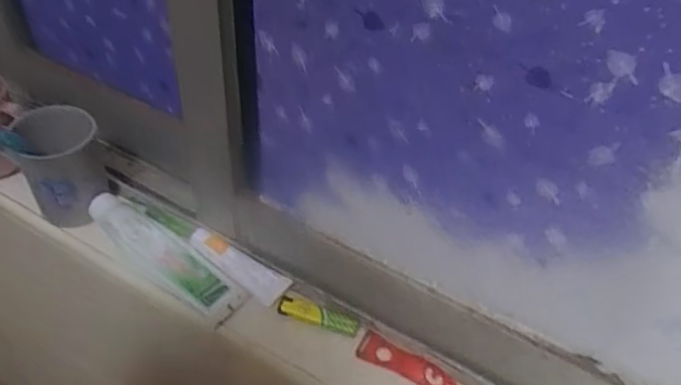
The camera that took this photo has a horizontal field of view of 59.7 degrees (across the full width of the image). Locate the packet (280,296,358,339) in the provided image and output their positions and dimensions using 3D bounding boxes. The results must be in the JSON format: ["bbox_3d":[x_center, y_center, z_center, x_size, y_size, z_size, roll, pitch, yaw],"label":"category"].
[{"bbox_3d":[-0.021,0.119,0.569,0.079,0.007,0.019,17,78,7],"label":"packet"}]

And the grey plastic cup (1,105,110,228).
[{"bbox_3d":[-0.280,-0.032,0.601,0.074,0.097,0.074,2,44,-2],"label":"grey plastic cup"}]

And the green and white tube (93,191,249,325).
[{"bbox_3d":[-0.176,0.062,0.597,0.188,0.034,0.043,30,50,24],"label":"green and white tube"}]

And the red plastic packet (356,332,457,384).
[{"bbox_3d":[0.065,0.159,0.547,0.098,0.006,0.027,19,70,12],"label":"red plastic packet"}]

